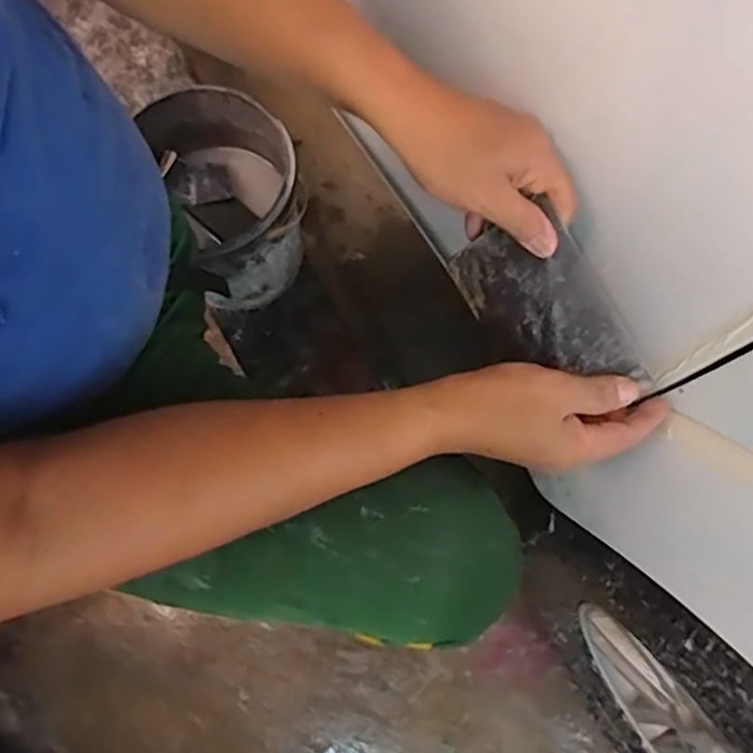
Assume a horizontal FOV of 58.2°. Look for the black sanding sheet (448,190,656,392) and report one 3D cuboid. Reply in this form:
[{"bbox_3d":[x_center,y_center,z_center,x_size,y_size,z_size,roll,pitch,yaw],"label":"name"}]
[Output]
[{"bbox_3d":[0.112,-0.042,0.460,0.006,0.096,0.128,-34,95,-40],"label":"black sanding sheet"}]

